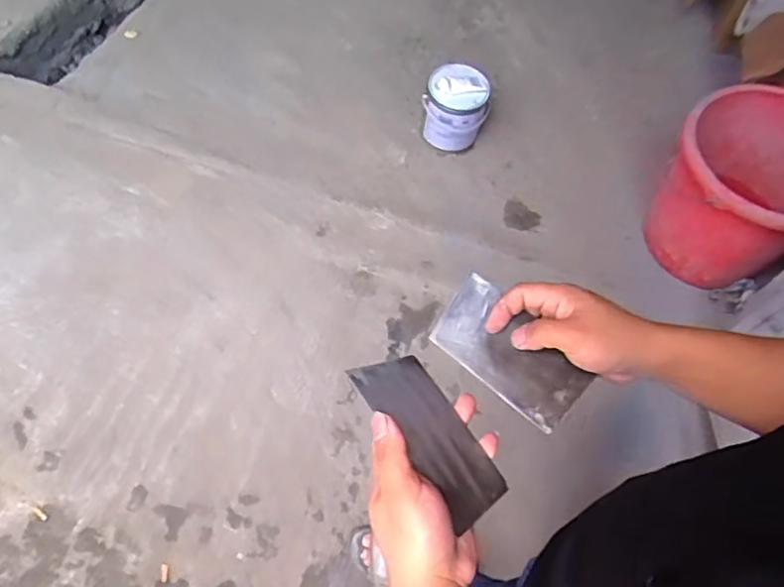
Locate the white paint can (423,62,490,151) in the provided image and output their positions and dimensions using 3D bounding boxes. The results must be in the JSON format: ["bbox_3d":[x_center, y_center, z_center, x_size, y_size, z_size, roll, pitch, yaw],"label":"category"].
[{"bbox_3d":[0.163,-0.471,1.475,0.157,0.173,0.125,-15,65,-13],"label":"white paint can"}]

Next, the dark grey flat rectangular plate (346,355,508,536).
[{"bbox_3d":[0.030,0.104,0.438,0.067,0.008,0.134,-22,71,-46],"label":"dark grey flat rectangular plate"}]

